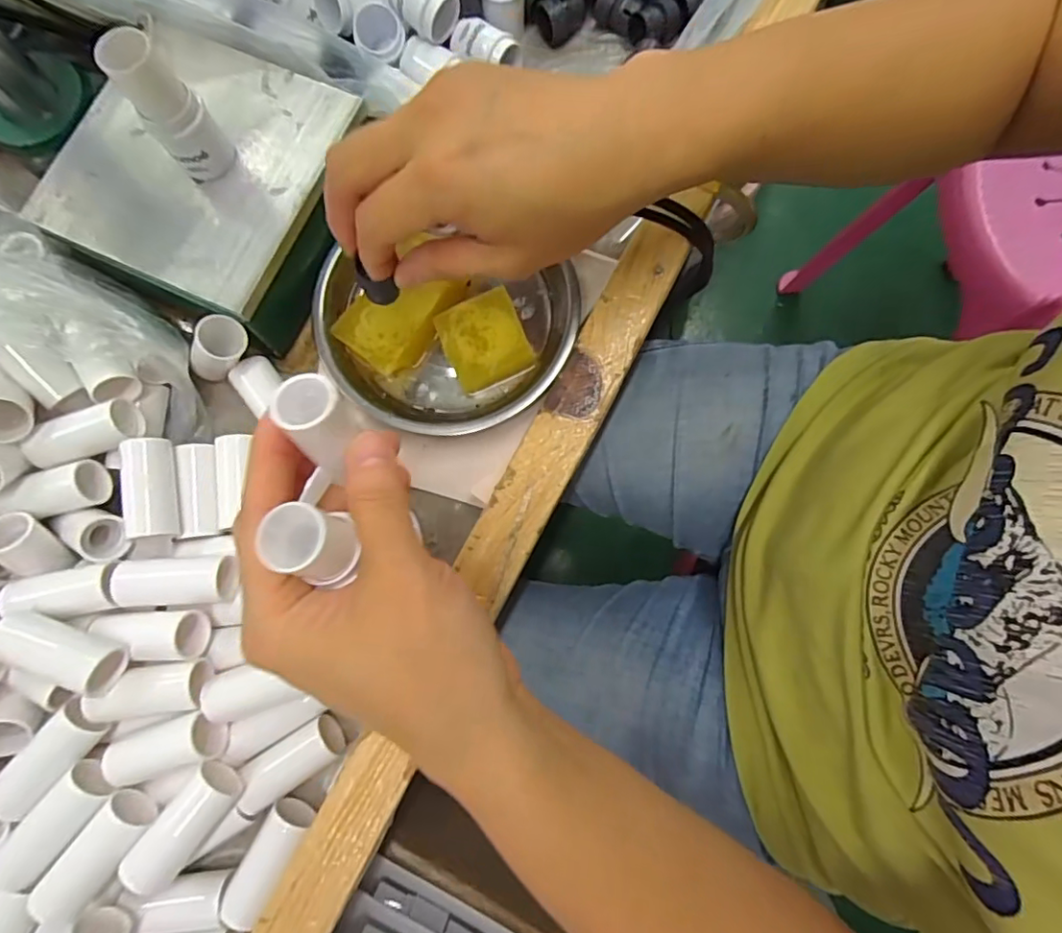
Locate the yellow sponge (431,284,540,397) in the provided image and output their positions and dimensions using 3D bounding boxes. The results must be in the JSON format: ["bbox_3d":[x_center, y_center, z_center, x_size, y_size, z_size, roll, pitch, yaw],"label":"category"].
[{"bbox_3d":[-0.023,-0.065,0.290,0.039,0.012,0.043,-24,80,-3],"label":"yellow sponge"}]

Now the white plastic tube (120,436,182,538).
[{"bbox_3d":[-0.174,0.010,0.260,0.018,0.016,0.045,-9,80,0],"label":"white plastic tube"}]

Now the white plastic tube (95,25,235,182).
[{"bbox_3d":[-0.152,-0.151,0.240,0.024,0.057,0.024,0,80,1],"label":"white plastic tube"}]

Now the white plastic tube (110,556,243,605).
[{"bbox_3d":[-0.157,0.051,0.254,0.052,0.018,0.021,-2,80,1],"label":"white plastic tube"}]

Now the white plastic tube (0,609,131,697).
[{"bbox_3d":[-0.195,0.077,0.233,0.048,0.017,0.019,19,81,5],"label":"white plastic tube"}]

